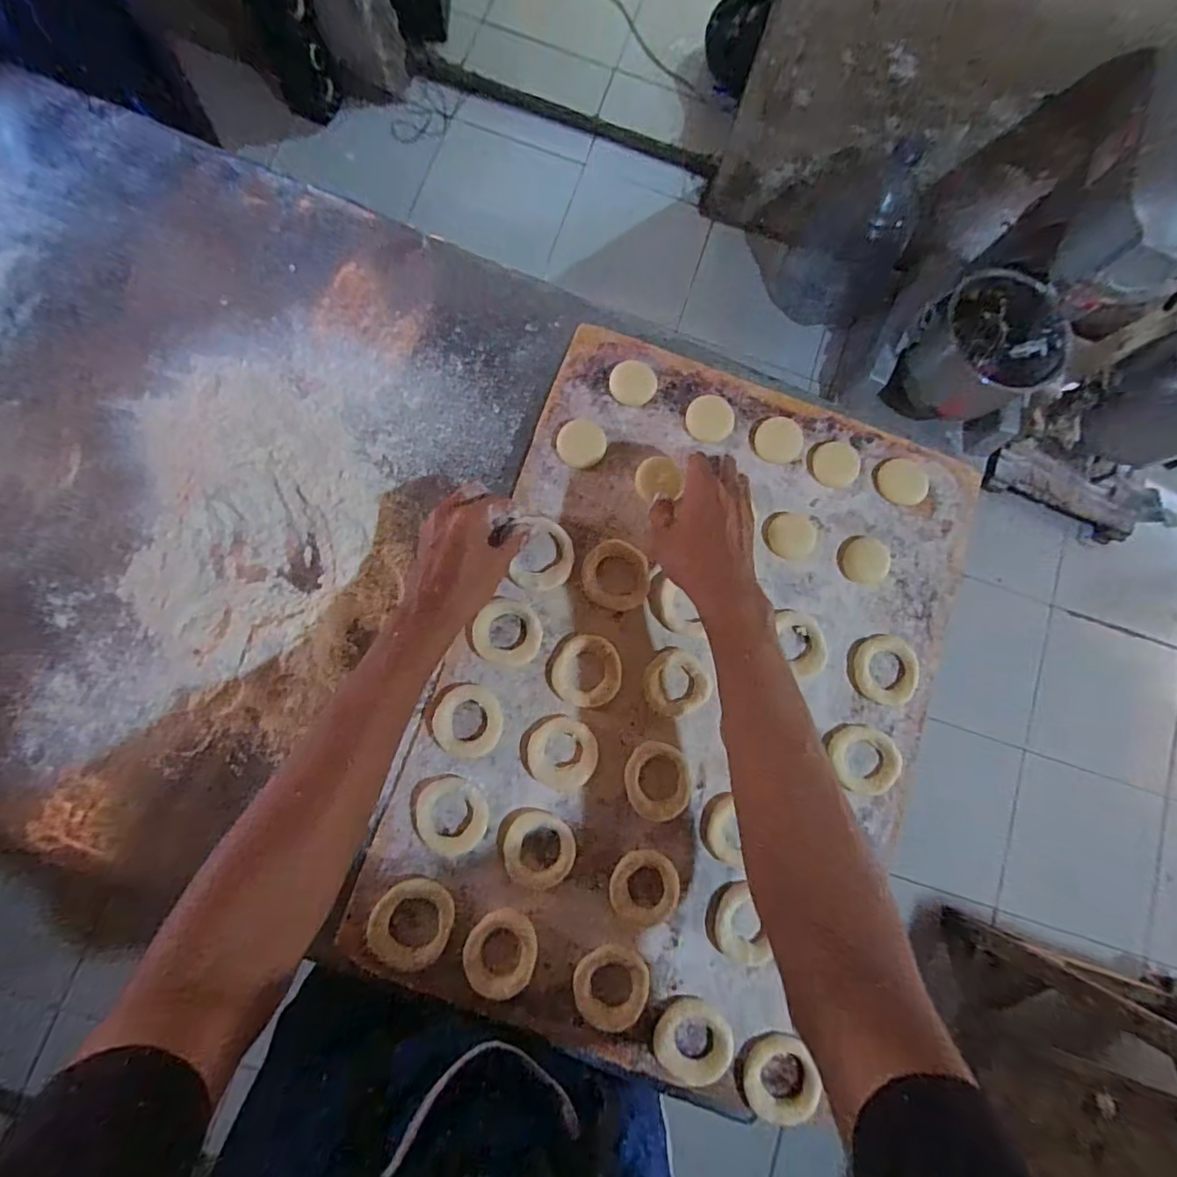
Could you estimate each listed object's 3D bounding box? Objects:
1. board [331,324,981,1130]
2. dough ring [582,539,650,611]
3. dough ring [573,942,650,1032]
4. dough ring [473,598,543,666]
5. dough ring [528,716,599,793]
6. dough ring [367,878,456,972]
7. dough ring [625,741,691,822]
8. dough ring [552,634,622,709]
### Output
[{"bbox_3d":[0.089,0.085,0.486,0.401,0.029,0.574,20,81,1],"label":"board"},{"bbox_3d":[0.025,-0.012,0.496,0.059,0.013,0.059,1,81,-4],"label":"dough ring"},{"bbox_3d":[0.018,0.311,0.437,0.057,0.010,0.057,1,81,-4],"label":"dough ring"},{"bbox_3d":[-0.069,0.038,0.482,0.057,0.010,0.056,1,81,-4],"label":"dough ring"},{"bbox_3d":[-0.021,0.138,0.467,0.057,0.010,0.059,1,81,-4],"label":"dough ring"},{"bbox_3d":[-0.139,0.263,0.440,0.063,0.008,0.062,1,81,-4],"label":"dough ring"},{"bbox_3d":[0.059,0.161,0.468,0.055,0.008,0.061,7,81,-3],"label":"dough ring"},{"bbox_3d":[-0.001,0.070,0.479,0.057,0.015,0.059,1,81,-4],"label":"dough ring"}]

